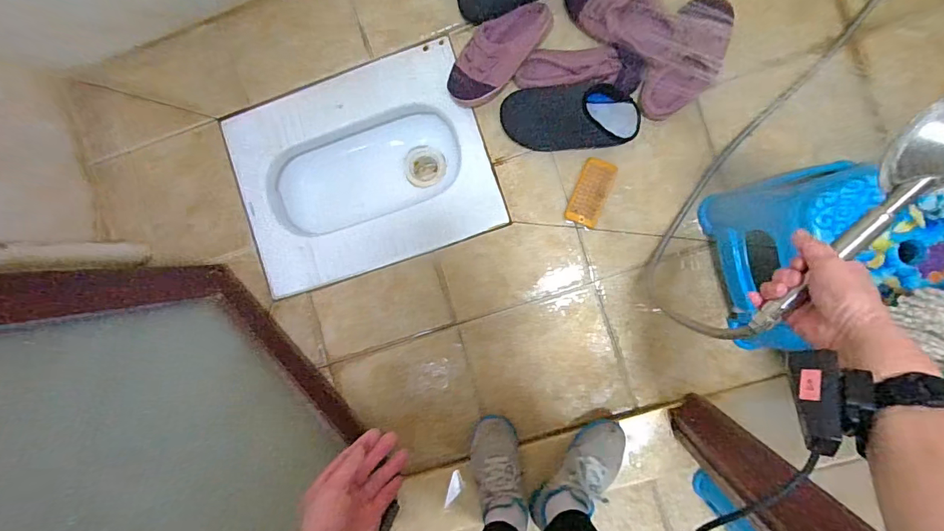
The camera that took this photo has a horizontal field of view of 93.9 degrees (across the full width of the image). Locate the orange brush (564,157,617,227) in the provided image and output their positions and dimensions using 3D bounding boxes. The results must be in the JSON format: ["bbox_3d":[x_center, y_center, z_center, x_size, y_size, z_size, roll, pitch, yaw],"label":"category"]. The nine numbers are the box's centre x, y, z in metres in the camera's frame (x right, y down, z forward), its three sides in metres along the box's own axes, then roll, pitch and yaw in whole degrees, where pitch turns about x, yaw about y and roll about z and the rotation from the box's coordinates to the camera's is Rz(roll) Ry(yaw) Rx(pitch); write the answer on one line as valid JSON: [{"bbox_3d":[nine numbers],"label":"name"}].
[{"bbox_3d":[0.237,-0.143,0.873,0.067,0.018,0.128,20,94,5],"label":"orange brush"}]

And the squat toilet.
[{"bbox_3d":[-0.230,-0.202,0.993,0.530,0.154,0.410,-18,90,7],"label":"squat toilet"}]

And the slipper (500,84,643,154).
[{"bbox_3d":[0.190,-0.291,0.862,0.256,0.065,0.117,0,92,6],"label":"slipper"}]

